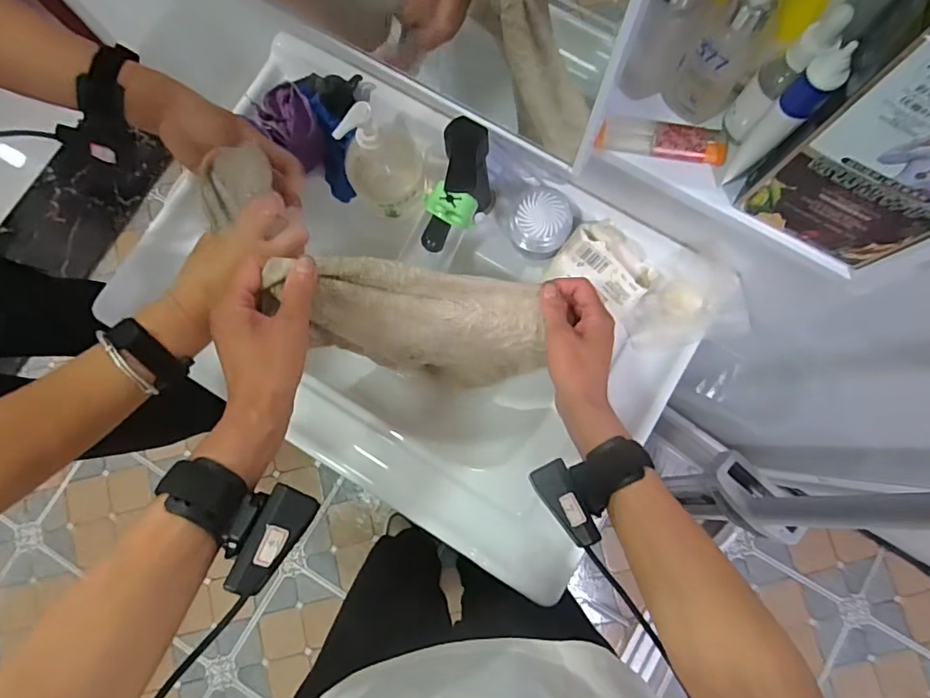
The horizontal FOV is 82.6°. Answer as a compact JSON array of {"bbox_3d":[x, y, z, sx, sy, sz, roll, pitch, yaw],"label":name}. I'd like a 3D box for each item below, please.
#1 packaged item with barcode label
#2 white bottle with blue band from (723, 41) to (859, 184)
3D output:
[{"bbox_3d":[0.151,-0.085,0.570,0.104,0.044,0.098,35,83,7],"label":"packaged item with barcode label"},{"bbox_3d":[0.170,-0.124,0.286,0.014,0.097,0.018,-23,81,-2],"label":"white bottle with blue band"}]

